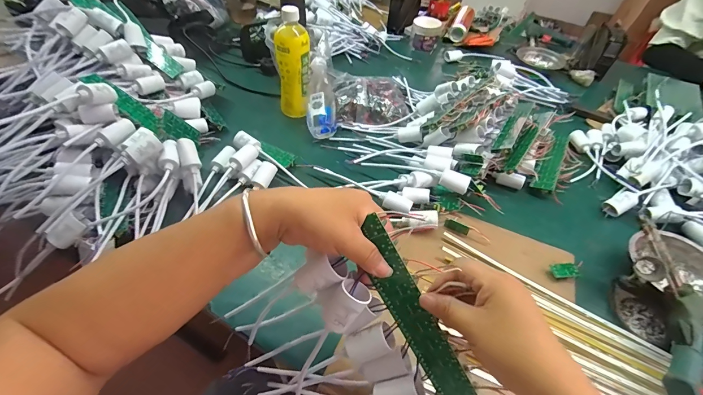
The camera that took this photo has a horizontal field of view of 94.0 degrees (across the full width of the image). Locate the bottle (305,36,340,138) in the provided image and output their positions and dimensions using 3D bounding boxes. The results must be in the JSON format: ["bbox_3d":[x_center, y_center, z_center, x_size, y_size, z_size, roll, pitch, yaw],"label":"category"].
[{"bbox_3d":[-0.065,-0.215,0.687,0.058,0.058,0.190,-3,65,-4],"label":"bottle"}]

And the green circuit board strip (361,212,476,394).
[{"bbox_3d":[0.057,0.109,0.301,0.035,0.197,0.004,-25,9,28],"label":"green circuit board strip"}]

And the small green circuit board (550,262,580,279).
[{"bbox_3d":[0.306,0.104,0.470,0.035,0.004,0.021,-7,51,7],"label":"small green circuit board"}]

